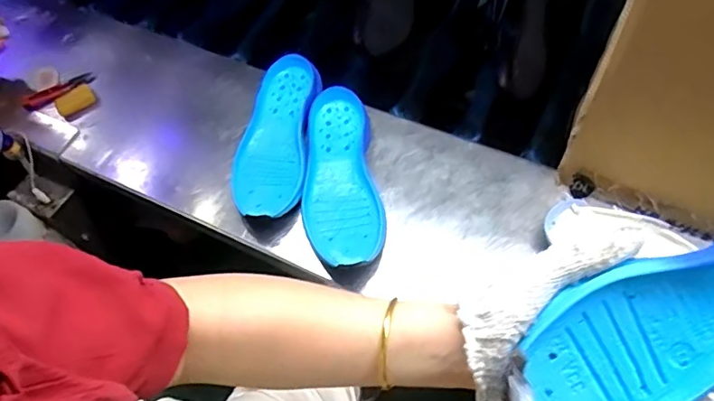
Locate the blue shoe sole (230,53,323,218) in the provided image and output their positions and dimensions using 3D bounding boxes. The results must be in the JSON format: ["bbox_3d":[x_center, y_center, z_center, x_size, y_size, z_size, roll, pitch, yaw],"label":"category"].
[{"bbox_3d":[-0.101,-0.083,0.640,0.085,0.024,0.232,4,61,5],"label":"blue shoe sole"}]

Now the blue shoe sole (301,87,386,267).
[{"bbox_3d":[-0.022,-0.030,0.608,0.088,0.027,0.234,-8,61,-2],"label":"blue shoe sole"}]

